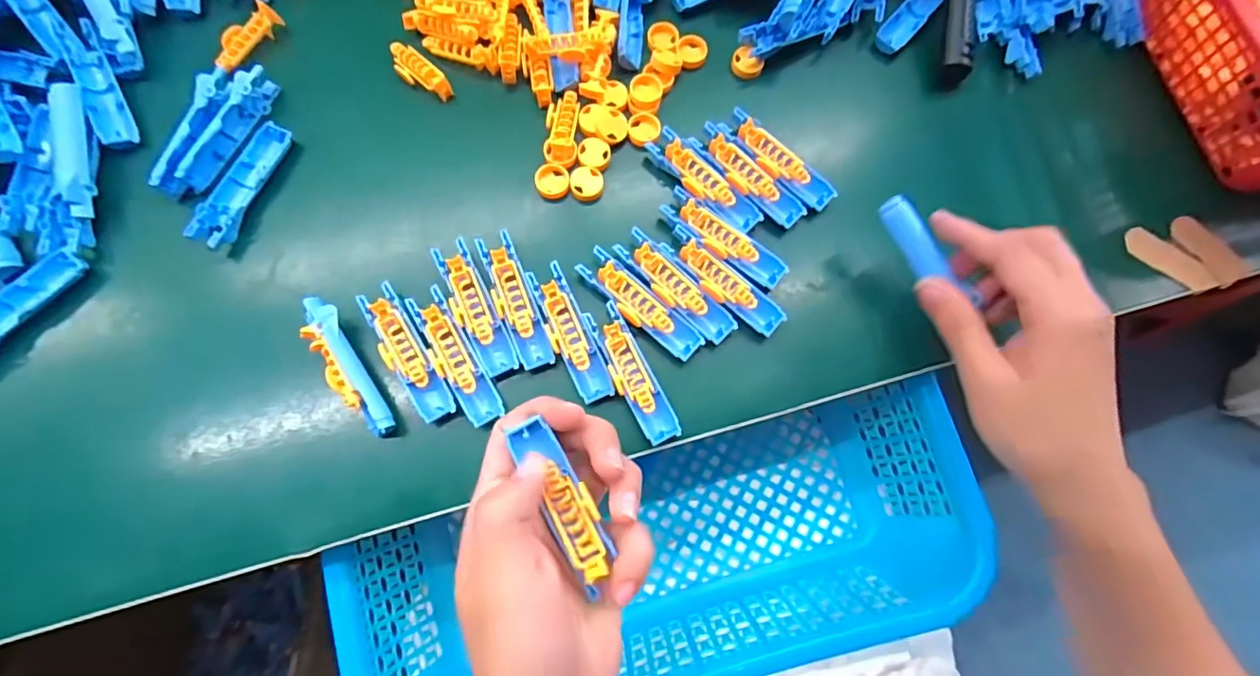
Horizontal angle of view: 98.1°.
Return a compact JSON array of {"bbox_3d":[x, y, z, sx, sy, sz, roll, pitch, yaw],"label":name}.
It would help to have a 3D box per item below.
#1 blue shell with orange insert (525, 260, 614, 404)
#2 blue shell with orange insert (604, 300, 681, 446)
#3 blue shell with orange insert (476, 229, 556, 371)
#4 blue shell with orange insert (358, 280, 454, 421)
[{"bbox_3d":[-0.032,-0.003,0.286,0.020,0.011,0.075,-23,77,-7],"label":"blue shell with orange insert"},{"bbox_3d":[0.001,0.019,0.281,0.019,0.009,0.074,-25,77,-8],"label":"blue shell with orange insert"},{"bbox_3d":[-0.061,-0.020,0.290,0.019,0.010,0.075,-21,77,-7],"label":"blue shell with orange insert"},{"bbox_3d":[-0.115,0.008,0.279,0.019,0.011,0.074,-30,78,-9],"label":"blue shell with orange insert"}]

